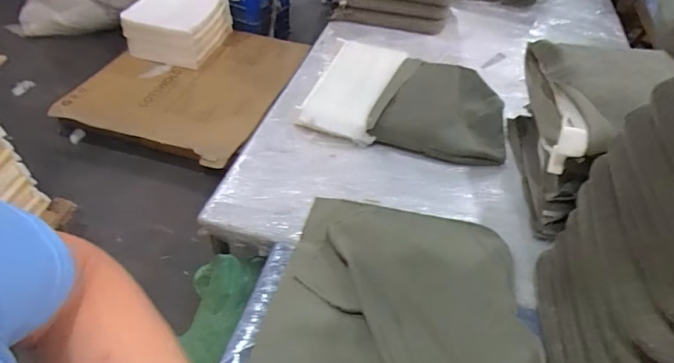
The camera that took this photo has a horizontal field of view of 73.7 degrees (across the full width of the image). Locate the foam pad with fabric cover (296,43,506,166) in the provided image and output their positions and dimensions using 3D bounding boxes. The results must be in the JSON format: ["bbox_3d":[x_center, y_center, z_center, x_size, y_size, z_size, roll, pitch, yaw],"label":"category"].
[{"bbox_3d":[0.214,-0.263,1.370,0.576,0.074,0.440,13,45,8],"label":"foam pad with fabric cover"}]

